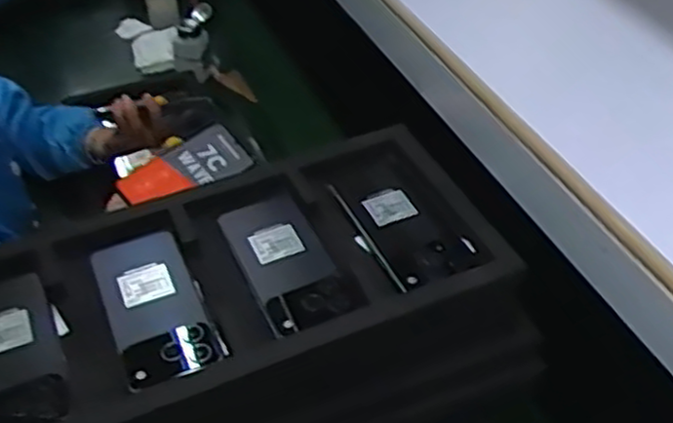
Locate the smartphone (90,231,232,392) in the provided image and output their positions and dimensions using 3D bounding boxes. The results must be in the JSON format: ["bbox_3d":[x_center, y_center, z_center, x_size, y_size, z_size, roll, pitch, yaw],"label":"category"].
[{"bbox_3d":[-0.142,0.076,0.609,0.073,0.014,0.147,-18,46,-18],"label":"smartphone"}]

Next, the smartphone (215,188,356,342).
[{"bbox_3d":[-0.045,0.042,0.652,0.072,0.011,0.140,-24,54,-13],"label":"smartphone"}]

